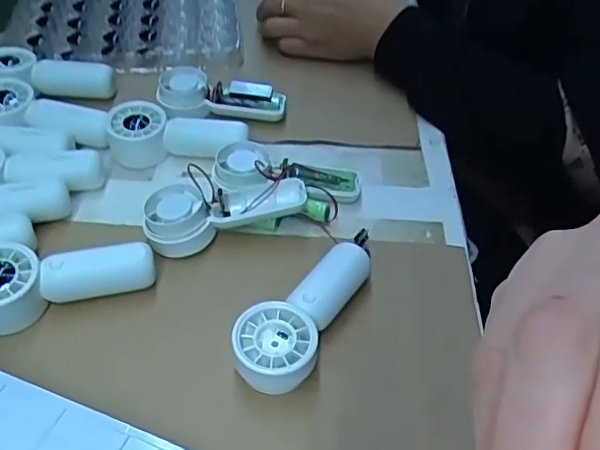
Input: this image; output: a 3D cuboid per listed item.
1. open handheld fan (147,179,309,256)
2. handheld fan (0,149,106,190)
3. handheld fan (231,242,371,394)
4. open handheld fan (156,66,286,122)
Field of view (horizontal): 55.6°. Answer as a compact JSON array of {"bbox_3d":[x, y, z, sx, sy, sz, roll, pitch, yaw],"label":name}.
[{"bbox_3d":[-0.051,-0.005,0.395,0.107,0.034,0.044,-5,47,-7],"label":"open handheld fan"},{"bbox_3d":[-0.207,-0.035,0.421,0.111,0.032,0.048,0,46,-2],"label":"handheld fan"},{"bbox_3d":[0.001,0.053,0.344,0.046,0.032,0.109,22,49,17],"label":"handheld fan"},{"bbox_3d":[-0.067,-0.115,0.495,0.107,0.028,0.033,1,46,-2],"label":"open handheld fan"}]

